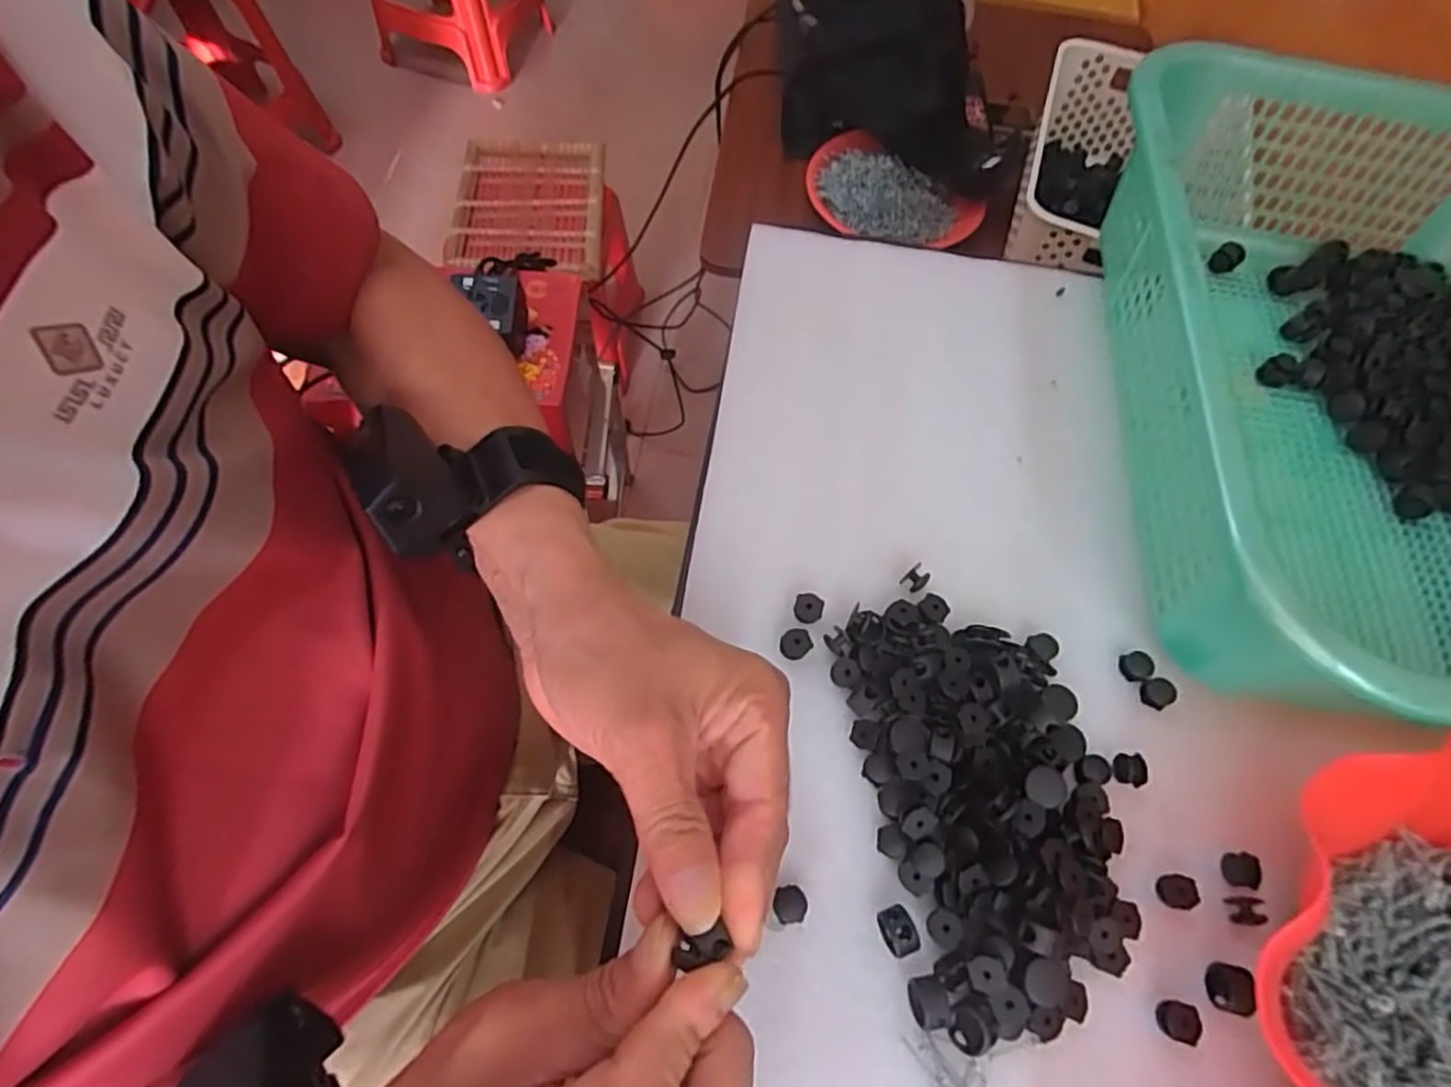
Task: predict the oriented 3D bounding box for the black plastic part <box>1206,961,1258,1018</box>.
[{"bbox_3d":[0.195,0.172,0.270,0.012,0.012,0.017,9,65,5],"label":"black plastic part"}]

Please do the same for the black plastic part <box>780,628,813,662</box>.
[{"bbox_3d":[0.032,0.047,0.324,0.015,0.005,0.013,-23,66,-10],"label":"black plastic part"}]

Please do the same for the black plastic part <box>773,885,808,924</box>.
[{"bbox_3d":[0.026,0.145,0.281,0.013,0.010,0.013,-6,65,-2],"label":"black plastic part"}]

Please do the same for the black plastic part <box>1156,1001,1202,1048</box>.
[{"bbox_3d":[0.174,0.183,0.267,0.014,0.008,0.014,0,65,0],"label":"black plastic part"}]

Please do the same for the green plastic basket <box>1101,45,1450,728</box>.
[{"bbox_3d":[0.349,-0.080,0.344,0.287,0.097,0.378,7,65,4],"label":"green plastic basket"}]

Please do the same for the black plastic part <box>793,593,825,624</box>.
[{"bbox_3d":[0.039,0.031,0.332,0.014,0.006,0.013,0,65,0],"label":"black plastic part"}]

